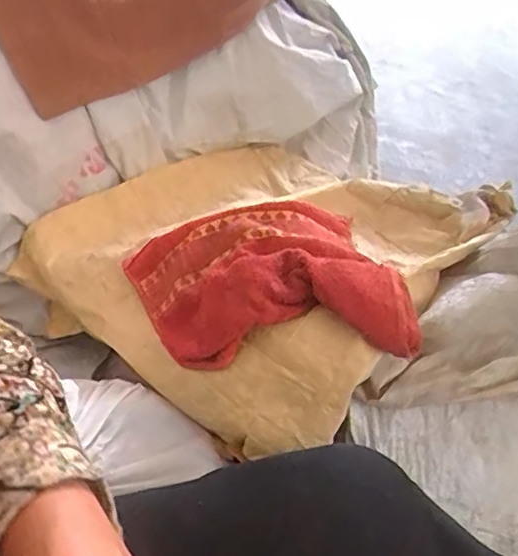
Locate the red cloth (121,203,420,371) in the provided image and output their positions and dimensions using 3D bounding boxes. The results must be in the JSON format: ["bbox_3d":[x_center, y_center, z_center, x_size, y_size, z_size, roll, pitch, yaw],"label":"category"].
[{"bbox_3d":[0.007,0.024,0.599,0.256,0.118,0.244,-32,48,13],"label":"red cloth"}]

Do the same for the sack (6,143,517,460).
[{"bbox_3d":[-0.008,-0.063,0.727,0.429,0.153,0.513,-29,51,-36],"label":"sack"}]

